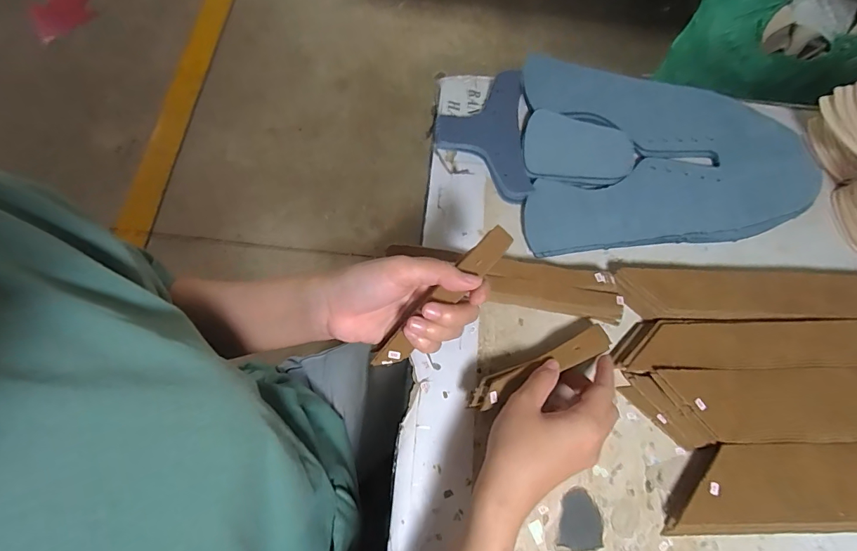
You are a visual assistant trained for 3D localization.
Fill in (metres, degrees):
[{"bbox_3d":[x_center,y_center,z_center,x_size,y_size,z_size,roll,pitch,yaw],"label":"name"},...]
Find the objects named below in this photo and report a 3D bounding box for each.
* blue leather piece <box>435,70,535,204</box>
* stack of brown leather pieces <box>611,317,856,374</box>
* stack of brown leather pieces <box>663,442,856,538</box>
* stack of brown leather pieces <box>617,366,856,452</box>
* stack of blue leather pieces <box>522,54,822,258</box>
[{"bbox_3d":[0.054,-0.142,0.423,0.088,0.010,0.145,-1,74,-1],"label":"blue leather piece"},{"bbox_3d":[0.283,0.058,0.356,0.244,0.021,0.043,-1,71,-2],"label":"stack of brown leather pieces"},{"bbox_3d":[0.302,0.164,0.322,0.235,0.022,0.066,-1,71,-2],"label":"stack of brown leather pieces"},{"bbox_3d":[0.295,0.106,0.340,0.248,0.025,0.057,-1,71,-2],"label":"stack of brown leather pieces"},{"bbox_3d":[0.240,-0.116,0.420,0.283,0.013,0.208,3,71,0],"label":"stack of blue leather pieces"}]

